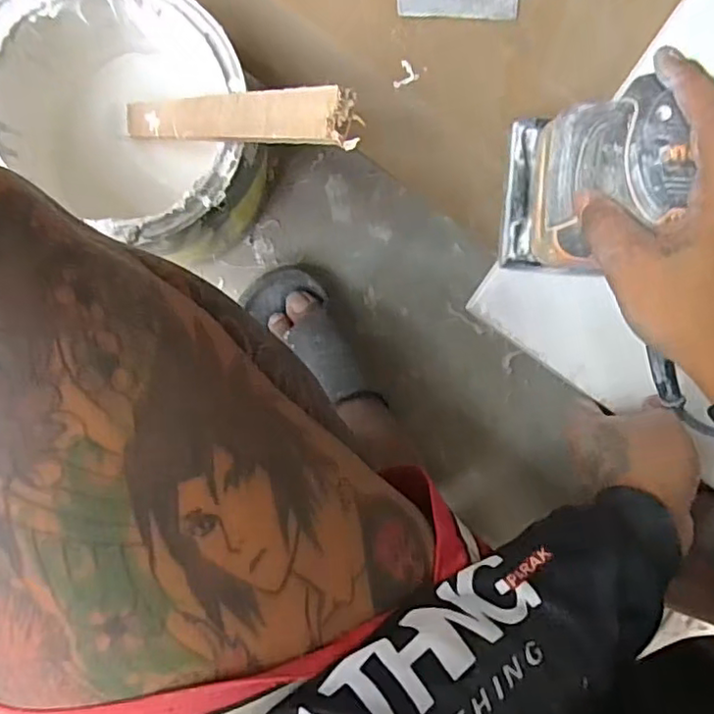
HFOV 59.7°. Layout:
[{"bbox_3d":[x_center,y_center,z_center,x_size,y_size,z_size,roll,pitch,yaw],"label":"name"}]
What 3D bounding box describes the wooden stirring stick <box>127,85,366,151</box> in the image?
[{"bbox_3d":[-0.083,-0.141,0.370,0.016,0.249,0.026,18,94,-44],"label":"wooden stirring stick"}]

